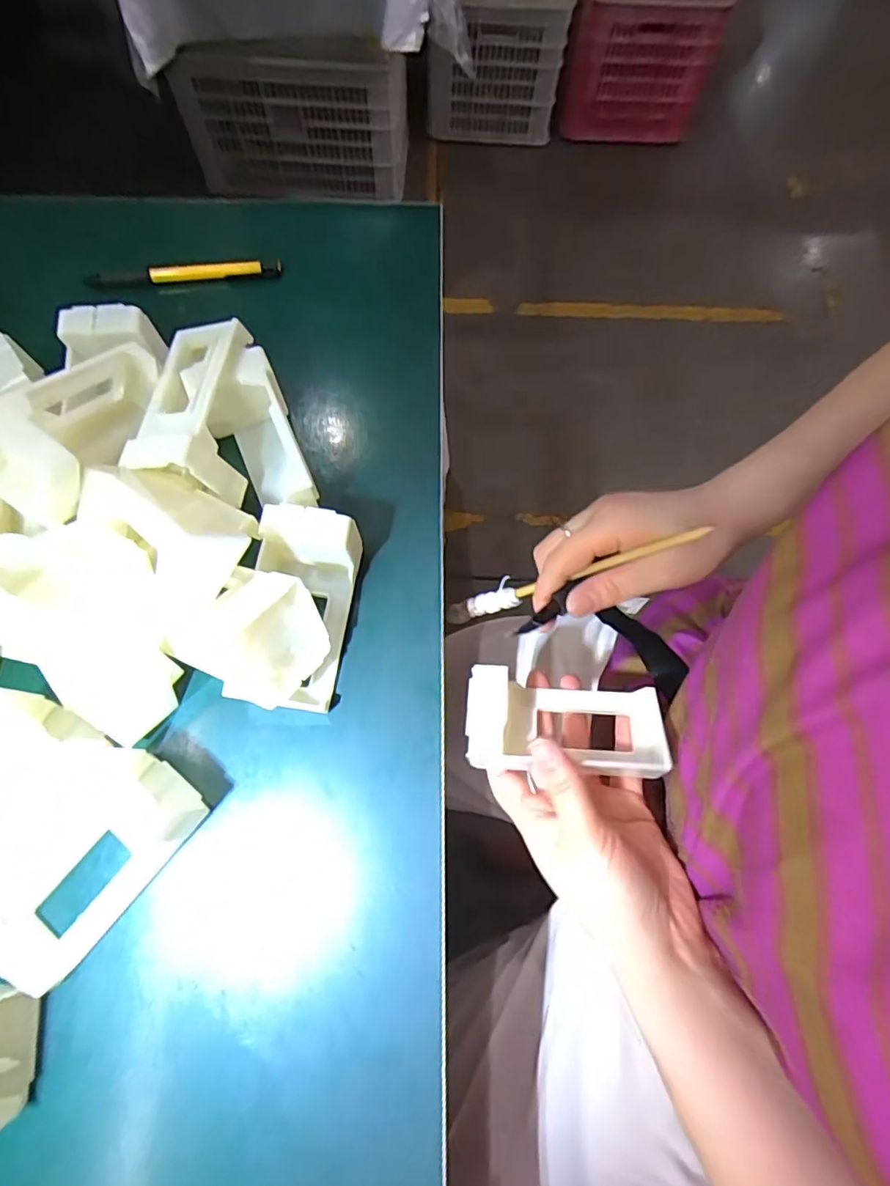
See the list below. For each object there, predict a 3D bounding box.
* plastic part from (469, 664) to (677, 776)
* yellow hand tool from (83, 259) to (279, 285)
[{"bbox_3d":[0.070,0.076,0.323,0.113,0.040,0.052,5,71,4],"label":"plastic part"},{"bbox_3d":[-0.194,-0.239,0.415,0.141,0.011,0.009,-4,71,-4],"label":"yellow hand tool"}]

